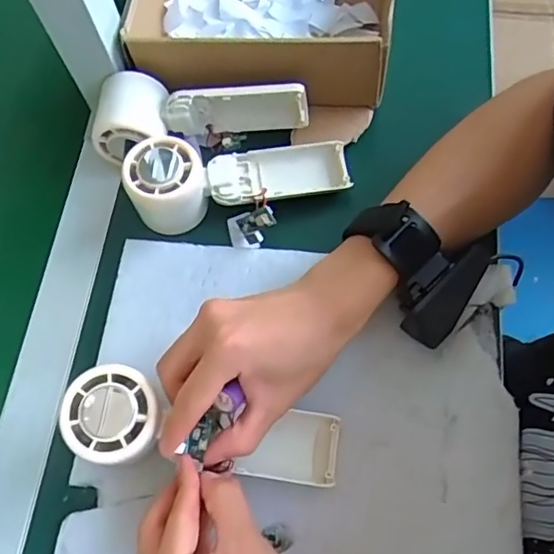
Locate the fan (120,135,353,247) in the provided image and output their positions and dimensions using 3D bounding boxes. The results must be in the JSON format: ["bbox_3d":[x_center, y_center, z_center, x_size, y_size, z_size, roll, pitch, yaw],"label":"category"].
[{"bbox_3d":[-0.028,-0.063,0.434,0.163,0.051,0.076,-8,66,-14],"label":"fan"}]

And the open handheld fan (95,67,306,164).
[{"bbox_3d":[-0.064,-0.133,0.451,0.171,0.052,0.060,-4,67,1],"label":"open handheld fan"}]

